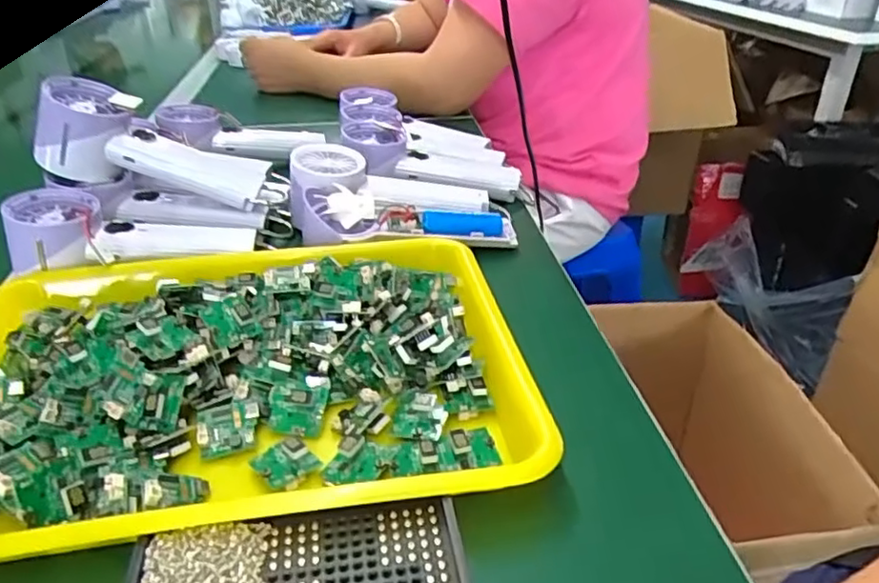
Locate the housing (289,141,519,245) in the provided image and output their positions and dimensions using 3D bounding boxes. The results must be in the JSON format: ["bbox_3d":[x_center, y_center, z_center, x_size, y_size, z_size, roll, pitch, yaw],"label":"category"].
[{"bbox_3d":[-0.033,-0.083,0.549,0.179,0.059,0.114,-8,32,-13],"label":"housing"}]

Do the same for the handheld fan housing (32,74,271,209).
[{"bbox_3d":[-0.225,-0.108,0.521,0.177,0.072,0.063,17,22,-28],"label":"handheld fan housing"}]

